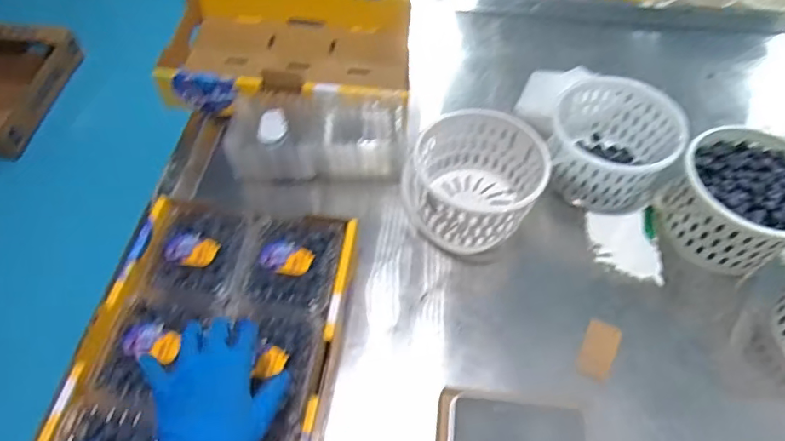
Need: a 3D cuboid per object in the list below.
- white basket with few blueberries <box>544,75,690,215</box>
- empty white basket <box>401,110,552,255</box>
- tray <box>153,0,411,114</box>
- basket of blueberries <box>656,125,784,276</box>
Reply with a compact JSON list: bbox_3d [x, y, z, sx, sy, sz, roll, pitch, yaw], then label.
[{"bbox_3d":[0.313,-0.103,0.781,0.172,0.125,0.175,0,55,0],"label":"white basket with few blueberries"},{"bbox_3d":[0.109,-0.051,0.739,0.182,0.115,0.173,0,55,0],"label":"empty white basket"},{"bbox_3d":[-0.182,-0.296,0.938,0.402,0.089,0.306,2,55,0],"label":"tray"},{"bbox_3d":[0.463,-0.019,0.718,0.178,0.127,0.181,0,55,0],"label":"basket of blueberries"}]

